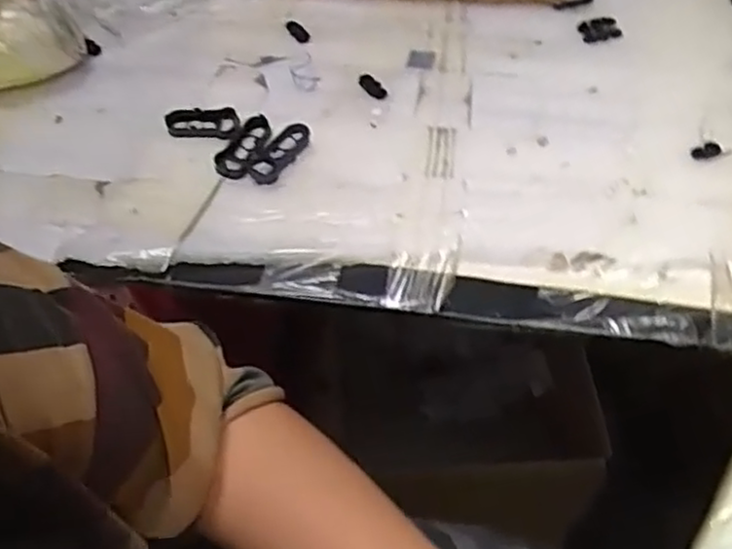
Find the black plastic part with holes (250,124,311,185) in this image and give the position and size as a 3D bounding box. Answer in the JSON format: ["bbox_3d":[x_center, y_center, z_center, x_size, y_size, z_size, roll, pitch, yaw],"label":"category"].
[{"bbox_3d":[-0.056,-0.079,0.476,0.019,0.011,0.048,29,61,21],"label":"black plastic part with holes"}]

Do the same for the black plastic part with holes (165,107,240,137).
[{"bbox_3d":[-0.112,-0.105,0.497,0.051,0.012,0.020,1,53,4],"label":"black plastic part with holes"}]

